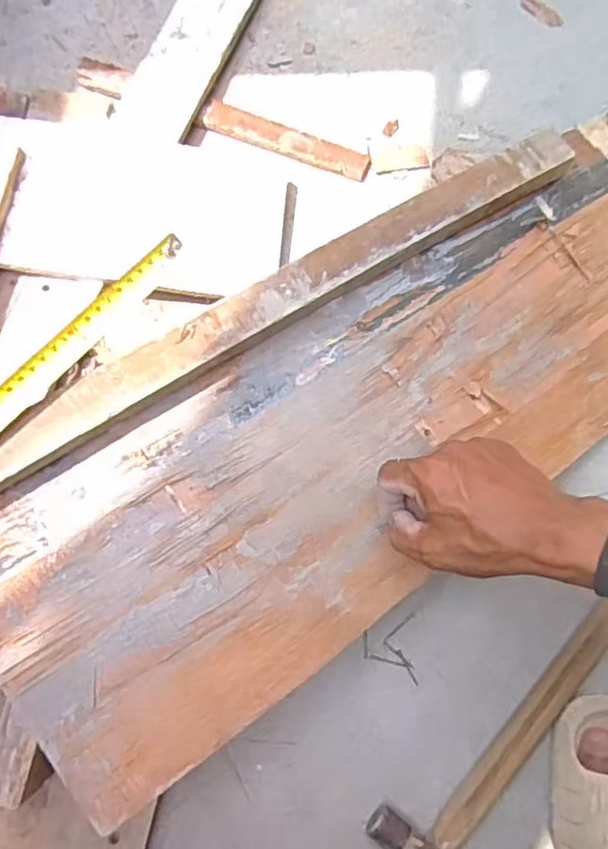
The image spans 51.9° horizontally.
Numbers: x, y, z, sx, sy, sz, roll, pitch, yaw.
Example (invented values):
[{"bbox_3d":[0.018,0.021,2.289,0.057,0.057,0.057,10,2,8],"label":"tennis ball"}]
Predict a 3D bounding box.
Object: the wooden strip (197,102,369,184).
[{"bbox_3d":[-0.021,-0.299,0.658,0.185,0.009,0.033,23,79,7],"label":"wooden strip"}]

